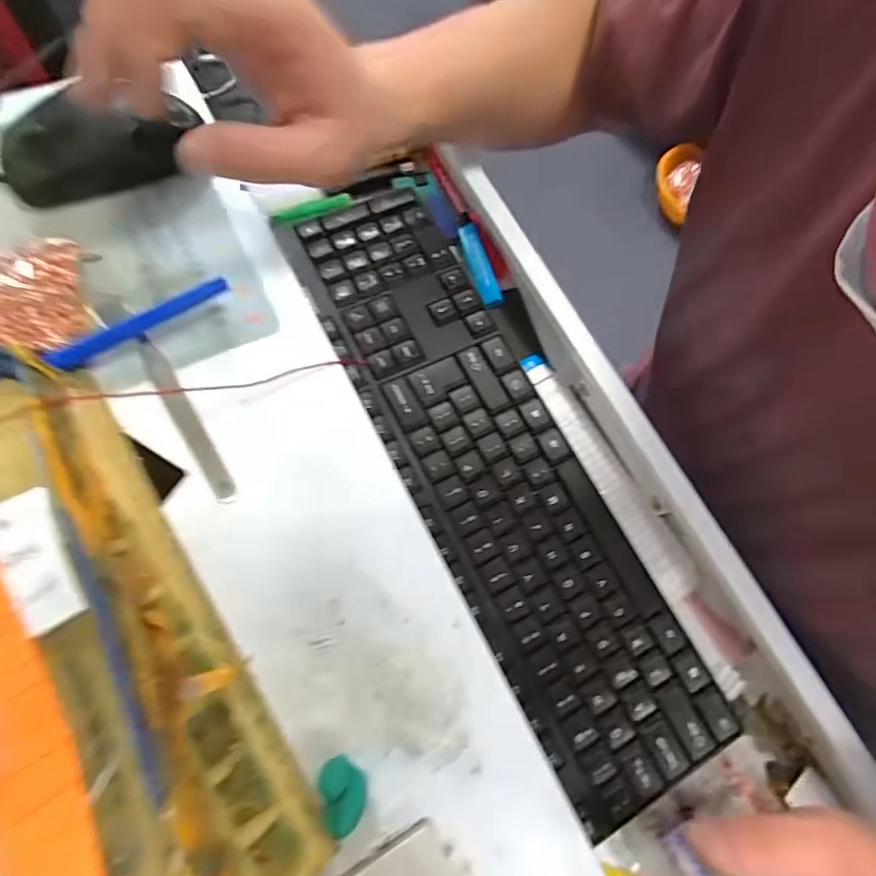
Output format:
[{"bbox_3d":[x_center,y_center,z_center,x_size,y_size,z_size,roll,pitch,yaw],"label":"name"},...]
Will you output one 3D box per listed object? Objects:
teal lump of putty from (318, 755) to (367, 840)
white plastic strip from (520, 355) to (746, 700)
[{"bbox_3d":[-0.039,0.148,0.214,0.017,0.008,0.026,-14,73,-12],"label":"teal lump of putty"},{"bbox_3d":[0.129,0.048,0.353,0.029,0.009,0.249,-23,74,-26],"label":"white plastic strip"}]

